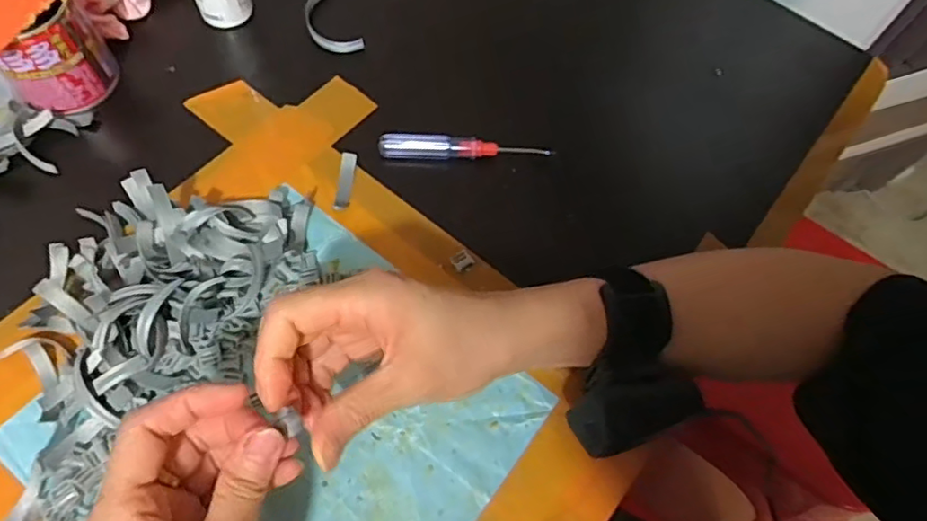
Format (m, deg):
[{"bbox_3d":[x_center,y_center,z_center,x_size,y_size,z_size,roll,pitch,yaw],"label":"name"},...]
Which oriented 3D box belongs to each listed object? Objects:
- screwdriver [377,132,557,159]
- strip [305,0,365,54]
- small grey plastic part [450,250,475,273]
[{"bbox_3d":[0.001,-0.079,0.422,0.119,0.012,0.016,3,65,-2],"label":"screwdriver"},{"bbox_3d":[-0.106,-0.187,0.470,0.032,0.015,0.068,-26,69,-14],"label":"strip"},{"bbox_3d":[-0.001,0.000,0.388,0.014,0.004,0.012,-35,72,-17],"label":"small grey plastic part"}]

